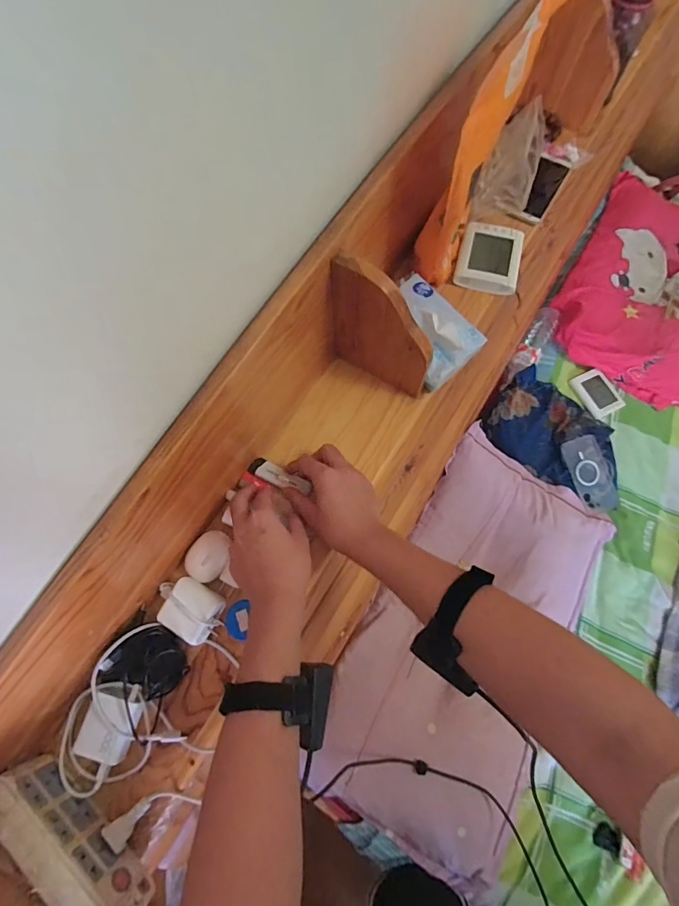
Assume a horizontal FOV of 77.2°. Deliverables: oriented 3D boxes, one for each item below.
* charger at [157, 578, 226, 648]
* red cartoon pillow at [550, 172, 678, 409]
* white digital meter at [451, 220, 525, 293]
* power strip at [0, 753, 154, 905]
[{"bbox_3d":[-0.165,0.174,0.472,0.058,0.031,0.054,28,72,10],"label":"charger"},{"bbox_3d":[0.819,-0.444,1.108,0.399,0.094,0.623,29,73,10],"label":"red cartoon pillow"},{"bbox_3d":[0.230,-0.298,0.652,0.091,0.022,0.116,15,71,6],"label":"white digital meter"},{"bbox_3d":[-0.245,0.355,0.387,0.171,0.068,0.032,40,75,13],"label":"power strip"}]

